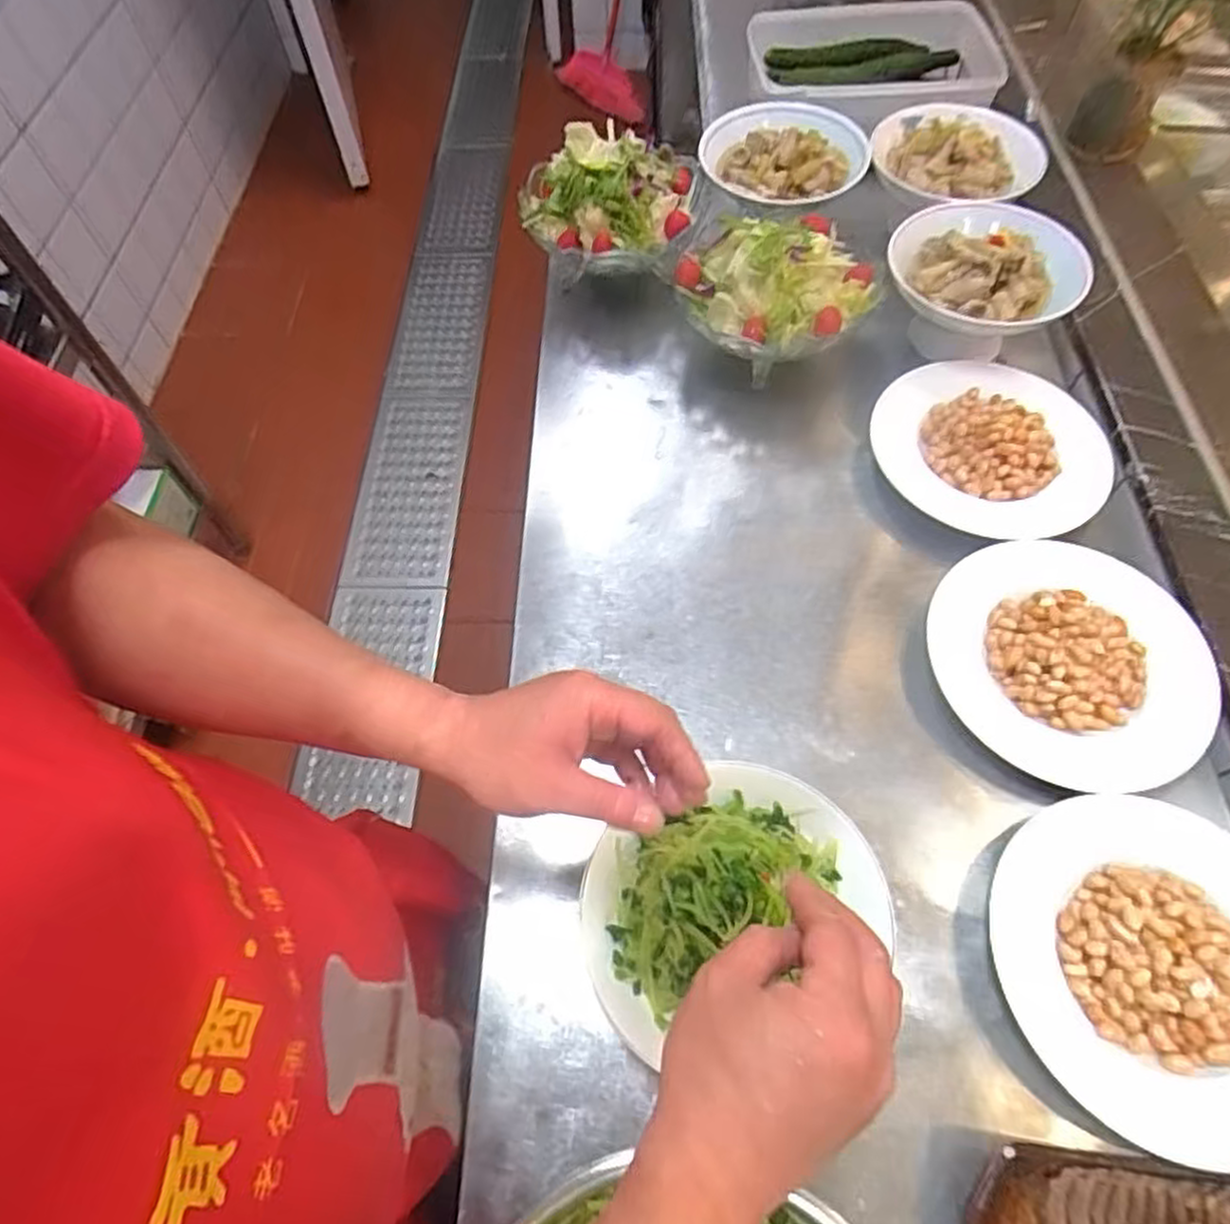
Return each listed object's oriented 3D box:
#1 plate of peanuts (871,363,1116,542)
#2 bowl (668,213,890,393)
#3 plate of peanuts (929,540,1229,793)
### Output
[{"bbox_3d":[0.395,-0.177,0.759,0.239,0.043,0.219,-1,61,1],"label":"plate of peanuts"},{"bbox_3d":[0.178,-0.343,0.811,0.219,0.130,0.199,-4,61,-1],"label":"bowl"},{"bbox_3d":[0.399,0.034,0.641,0.225,0.045,0.228,-1,61,1],"label":"plate of peanuts"}]

